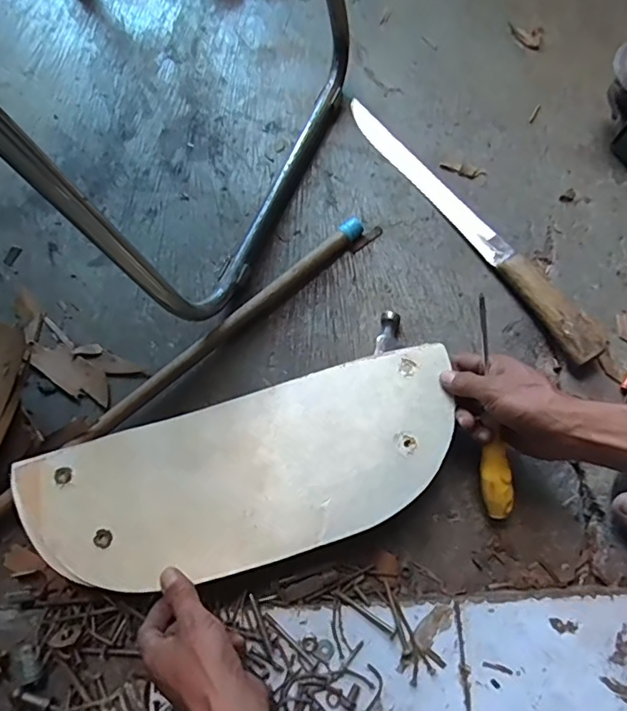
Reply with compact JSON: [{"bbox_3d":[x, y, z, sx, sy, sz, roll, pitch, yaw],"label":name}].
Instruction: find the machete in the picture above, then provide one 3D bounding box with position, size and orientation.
[{"bbox_3d":[0.179,-0.162,0.609,0.046,0.031,0.418,-37,76,-9],"label":"machete"}]

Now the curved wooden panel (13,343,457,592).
[{"bbox_3d":[-0.064,0.118,0.500,0.419,0.013,0.155,-16,74,-4],"label":"curved wooden panel"}]

